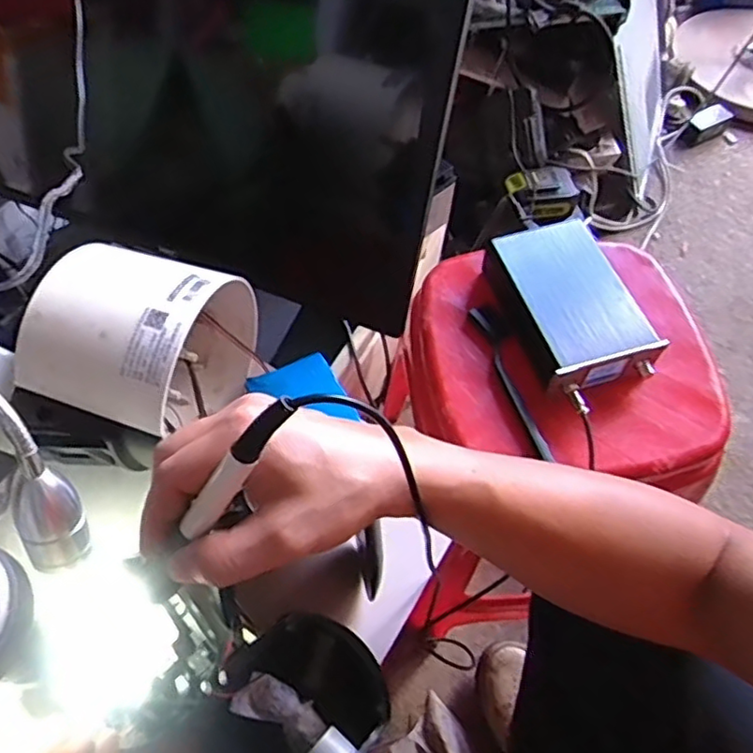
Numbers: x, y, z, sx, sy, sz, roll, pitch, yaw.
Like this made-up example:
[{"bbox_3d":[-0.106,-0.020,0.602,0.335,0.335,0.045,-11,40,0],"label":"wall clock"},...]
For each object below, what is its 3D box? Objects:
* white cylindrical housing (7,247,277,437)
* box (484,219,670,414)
[{"bbox_3d":[-0.155,-0.018,0.450,0.105,0.135,0.134,18,59,9],"label":"white cylindrical housing"},{"bbox_3d":[0.176,-0.060,0.580,0.101,0.053,0.173,-13,59,-10],"label":"box"}]

